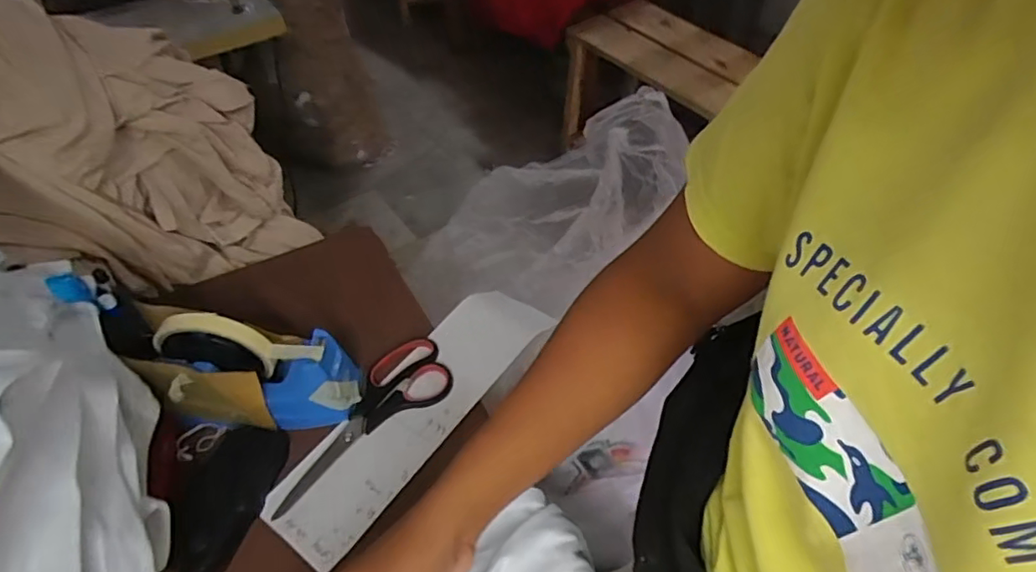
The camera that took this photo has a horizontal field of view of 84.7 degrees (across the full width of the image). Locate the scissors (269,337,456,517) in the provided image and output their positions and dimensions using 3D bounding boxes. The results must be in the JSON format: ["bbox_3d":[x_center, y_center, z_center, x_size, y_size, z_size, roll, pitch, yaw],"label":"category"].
[{"bbox_3d":[-0.137,0.109,0.486,0.175,0.009,0.068,-33,58,-24],"label":"scissors"}]

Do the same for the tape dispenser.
[{"bbox_3d":[-0.214,0.066,0.459,0.148,0.098,0.063,-5,51,-3],"label":"tape dispenser"}]

